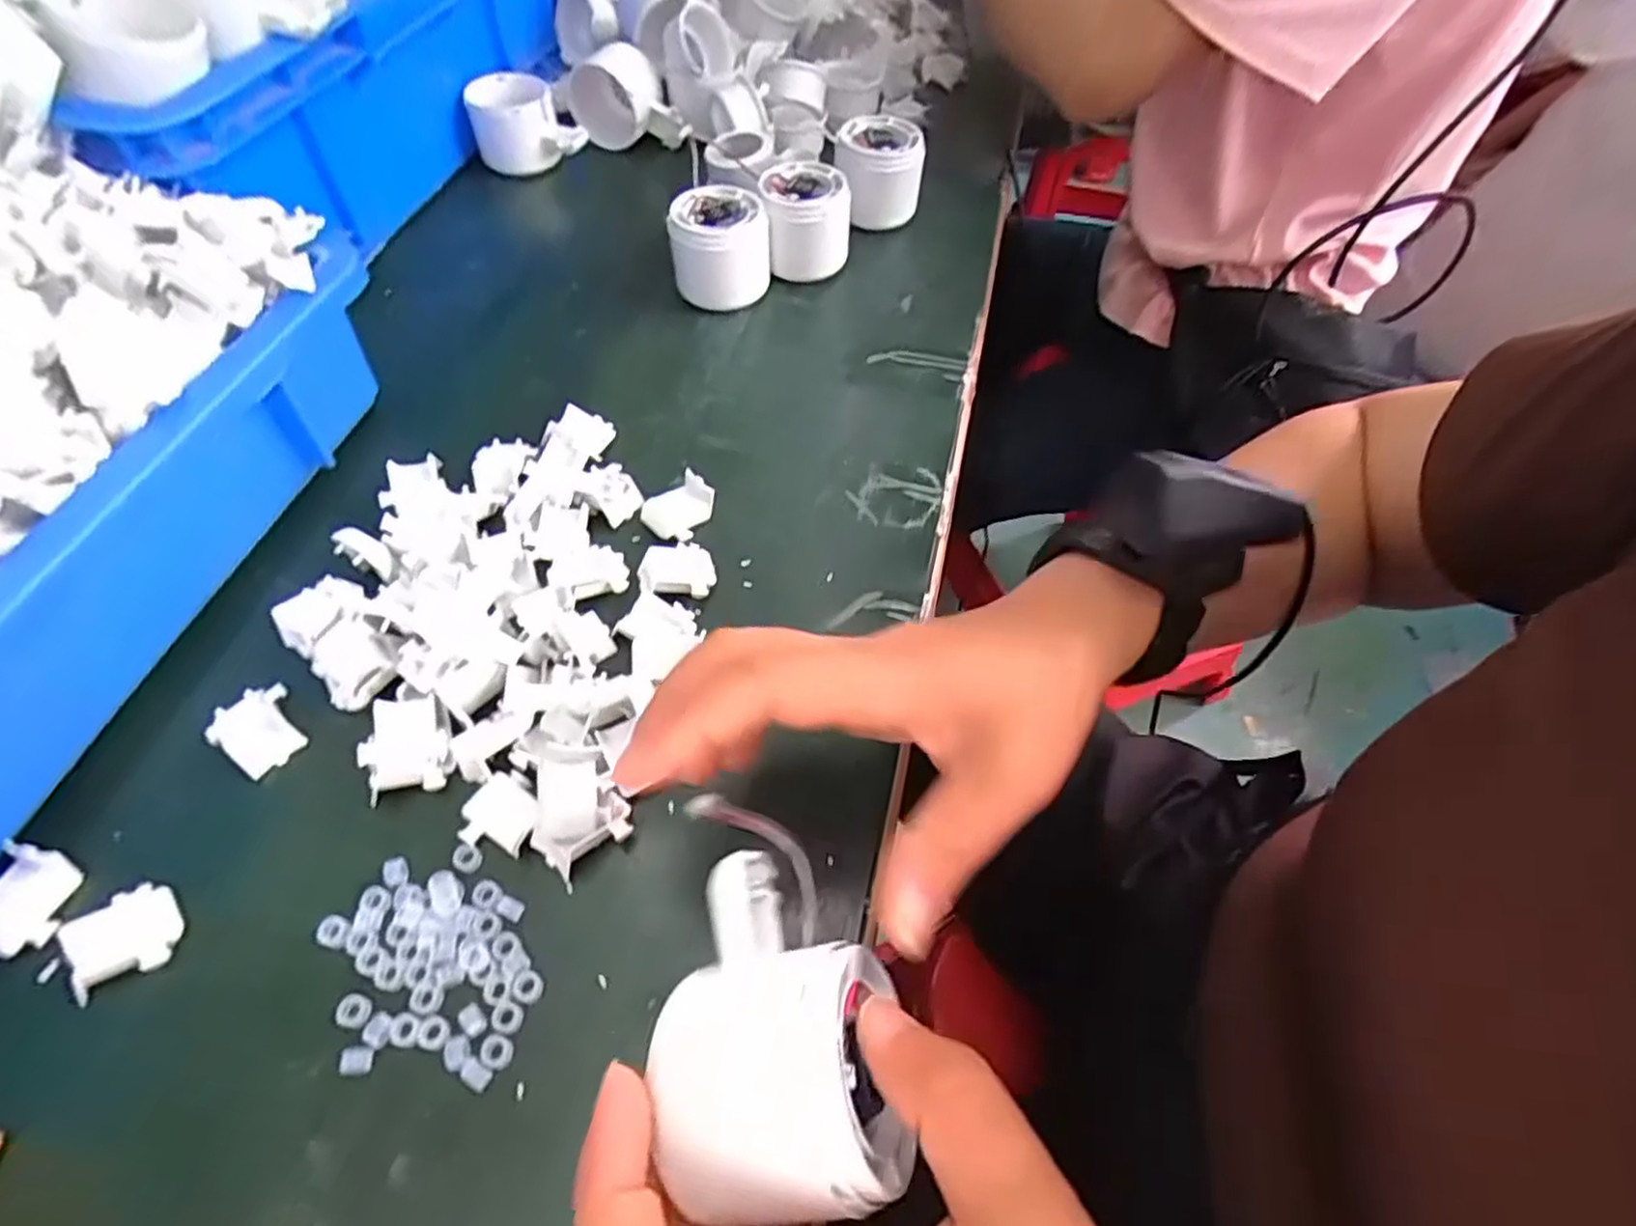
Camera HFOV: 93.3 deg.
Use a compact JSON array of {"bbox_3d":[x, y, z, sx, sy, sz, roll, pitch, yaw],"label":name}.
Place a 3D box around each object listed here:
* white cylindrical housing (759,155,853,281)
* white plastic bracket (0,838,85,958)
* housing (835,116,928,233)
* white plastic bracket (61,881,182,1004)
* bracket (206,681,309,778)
[{"bbox_3d":[-0.009,-0.255,0.500,0.054,0.055,0.054,1,55,-2],"label":"white cylindrical housing"},{"bbox_3d":[-0.274,0.099,0.265,0.024,0.016,0.034,14,56,7],"label":"white plastic bracket"},{"bbox_3d":[0.042,-0.302,0.531,0.059,0.056,0.059,1,55,-2],"label":"housing"},{"bbox_3d":[-0.235,0.110,0.262,0.031,0.010,0.029,-25,60,-18],"label":"white plastic bracket"},{"bbox_3d":[-0.222,0.047,0.307,0.028,0.010,0.031,-37,64,-24],"label":"bracket"}]

